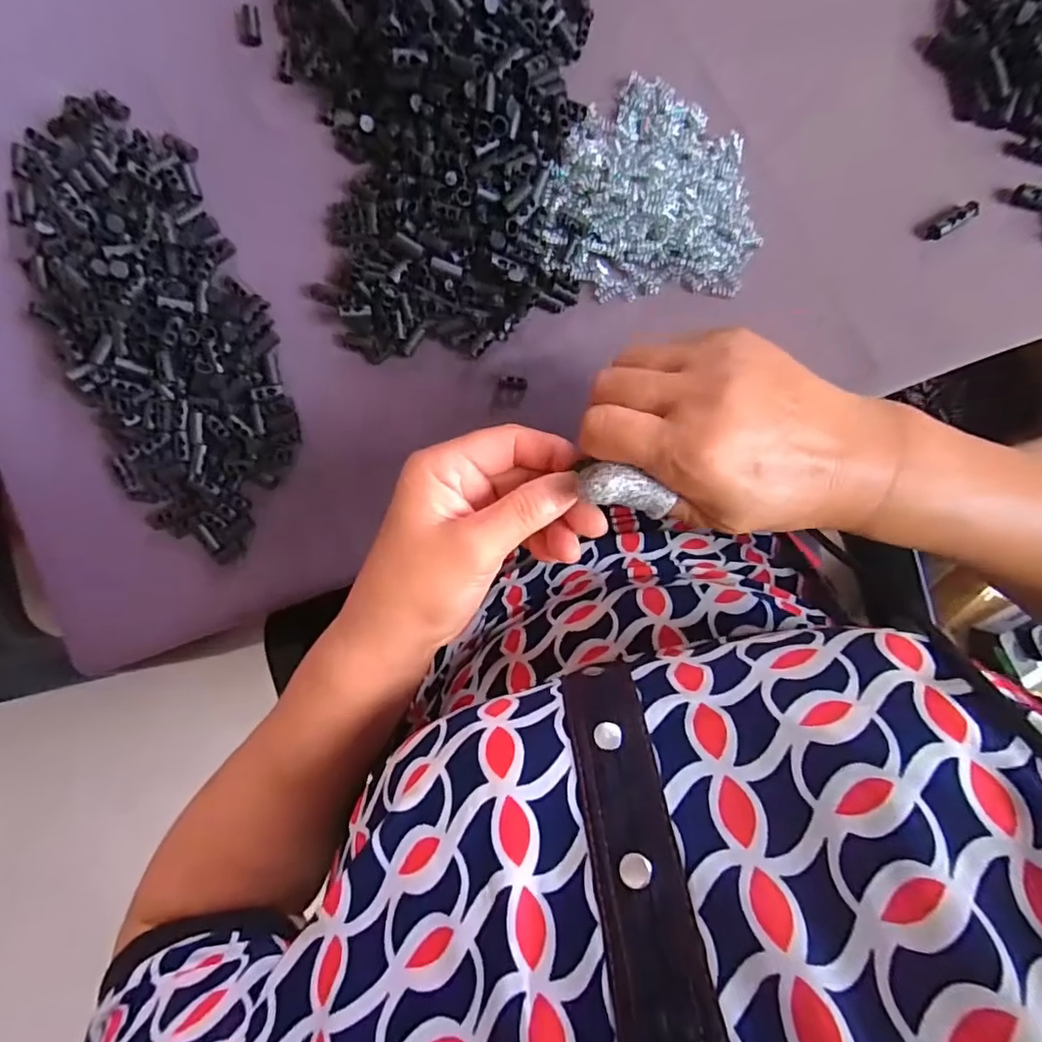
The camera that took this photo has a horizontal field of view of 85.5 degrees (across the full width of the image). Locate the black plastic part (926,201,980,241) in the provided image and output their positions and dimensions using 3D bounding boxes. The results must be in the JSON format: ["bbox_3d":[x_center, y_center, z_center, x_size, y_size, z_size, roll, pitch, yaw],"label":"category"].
[{"bbox_3d":[0.236,-0.164,0.308,0.028,0.007,0.008,-32,89,6],"label":"black plastic part"}]

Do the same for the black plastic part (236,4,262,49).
[{"bbox_3d":[-0.161,-0.291,0.333,0.016,0.009,0.020,-1,92,6],"label":"black plastic part"}]

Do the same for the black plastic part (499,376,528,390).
[{"bbox_3d":[-0.005,-0.081,0.331,0.018,0.006,0.007,6,93,6],"label":"black plastic part"}]

